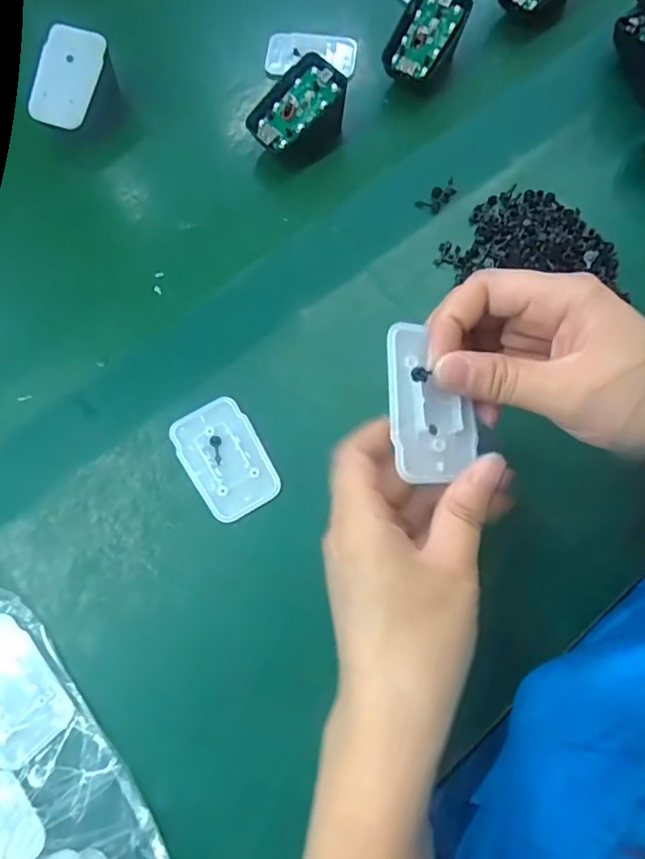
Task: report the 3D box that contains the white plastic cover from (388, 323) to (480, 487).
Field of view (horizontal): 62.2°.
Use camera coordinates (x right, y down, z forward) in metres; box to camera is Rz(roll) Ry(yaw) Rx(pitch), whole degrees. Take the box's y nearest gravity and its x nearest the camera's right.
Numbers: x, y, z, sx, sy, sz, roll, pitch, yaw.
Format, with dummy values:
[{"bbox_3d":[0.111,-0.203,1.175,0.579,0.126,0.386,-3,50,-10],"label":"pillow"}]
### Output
[{"bbox_3d":[0.047,-0.013,0.229,0.039,0.012,0.067,-1,80,-22],"label":"white plastic cover"}]

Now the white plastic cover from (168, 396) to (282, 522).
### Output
[{"bbox_3d":[-0.057,0.017,0.314,0.044,0.006,0.069,-30,73,-10],"label":"white plastic cover"}]

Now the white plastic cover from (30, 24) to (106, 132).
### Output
[{"bbox_3d":[-0.184,-0.252,0.383,0.046,0.006,0.068,17,93,9],"label":"white plastic cover"}]

